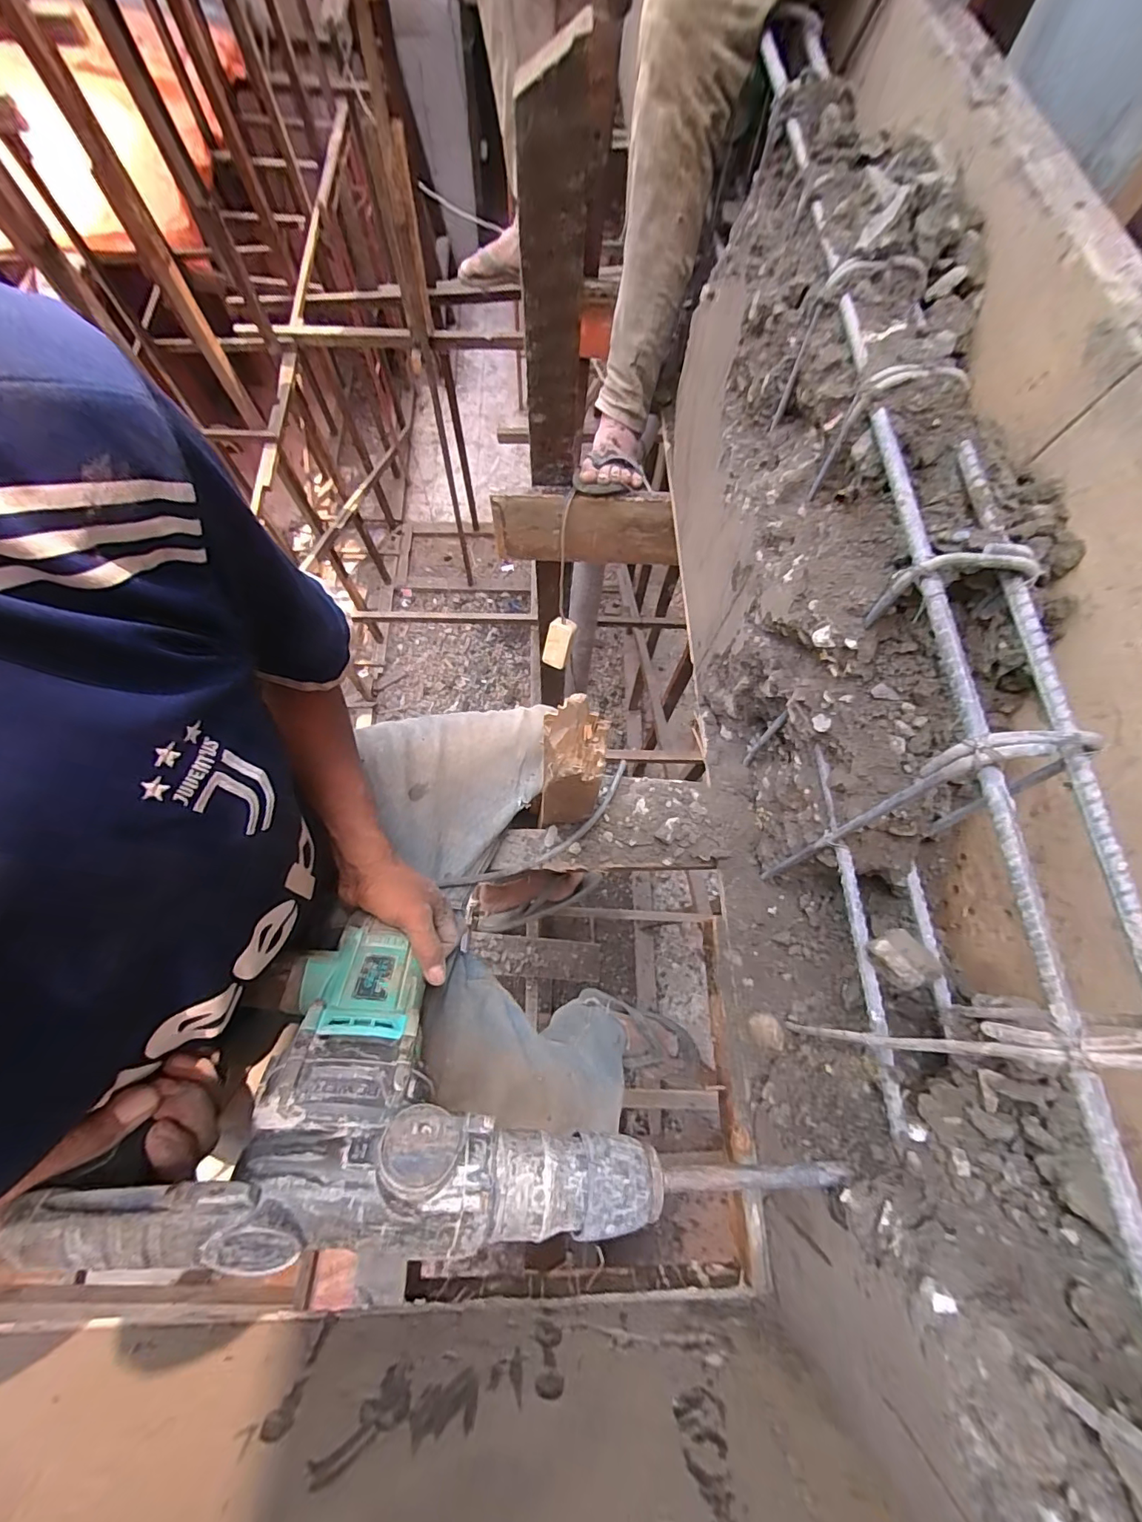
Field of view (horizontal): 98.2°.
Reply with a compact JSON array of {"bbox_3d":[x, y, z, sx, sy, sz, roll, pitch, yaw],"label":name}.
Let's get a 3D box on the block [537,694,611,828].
[{"bbox_3d":[-0.003,0.014,0.509,0.066,0.245,0.050,0,70,-3],"label":"block"}]

